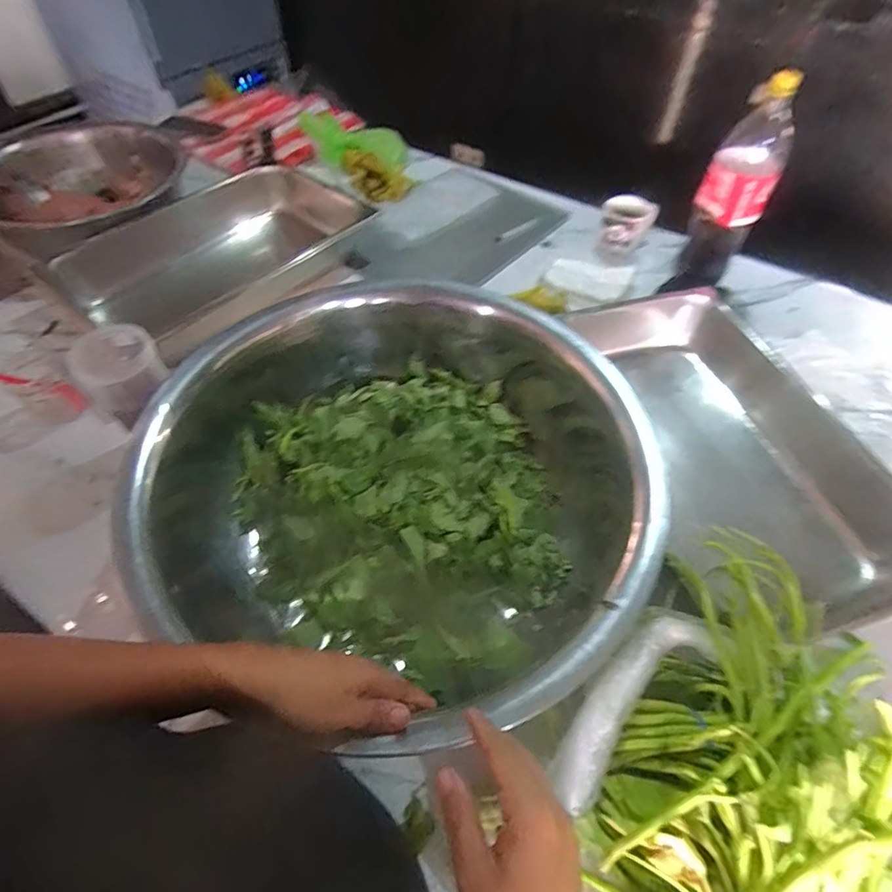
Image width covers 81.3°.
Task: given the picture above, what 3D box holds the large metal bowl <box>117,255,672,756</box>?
[{"bbox_3d":[-0.069,0.020,0.641,0.548,0.155,0.524,0,53,0],"label":"large metal bowl"}]

